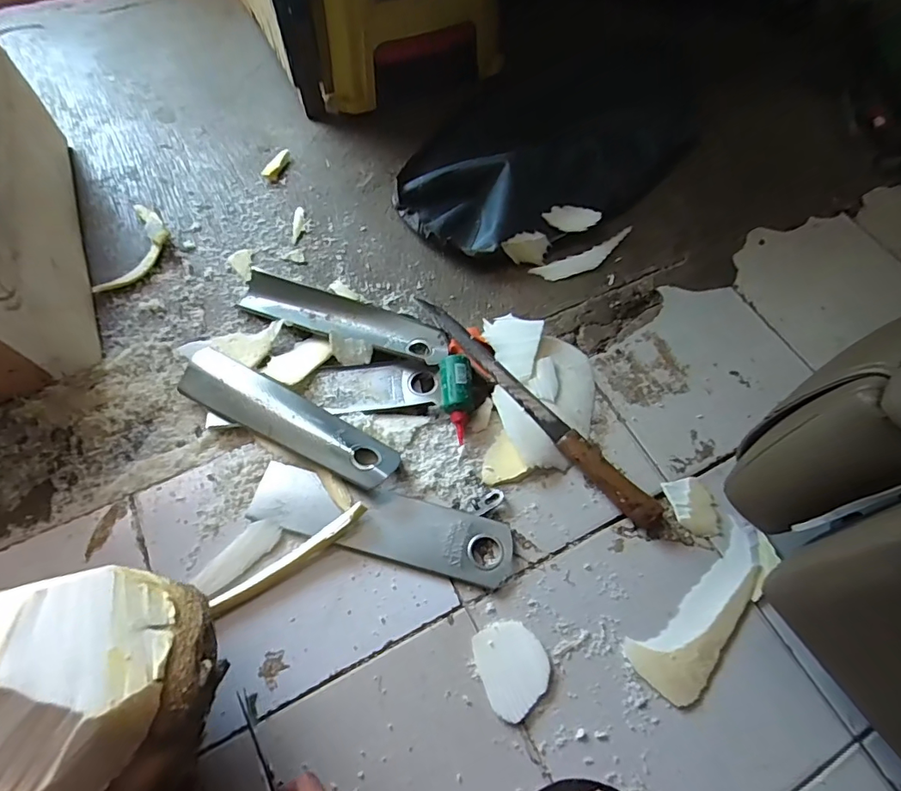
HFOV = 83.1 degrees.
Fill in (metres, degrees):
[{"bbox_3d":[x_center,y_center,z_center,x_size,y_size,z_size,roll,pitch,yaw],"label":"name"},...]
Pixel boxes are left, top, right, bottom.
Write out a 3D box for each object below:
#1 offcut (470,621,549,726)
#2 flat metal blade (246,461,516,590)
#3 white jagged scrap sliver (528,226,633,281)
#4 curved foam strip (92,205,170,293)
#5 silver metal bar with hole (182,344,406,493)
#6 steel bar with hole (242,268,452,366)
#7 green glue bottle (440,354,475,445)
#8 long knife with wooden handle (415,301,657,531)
[{"bbox_3d":[0.067,0.287,0.538,0.071,0.009,0.087,-17,65,-11],"label":"offcut"},{"bbox_3d":[-0.079,0.148,0.601,0.311,0.013,0.081,14,63,5],"label":"flat metal blade"},{"bbox_3d":[0.220,-0.222,0.819,0.182,0.014,0.039,-23,66,-13],"label":"white jagged scrap sliver"},{"bbox_3d":[-0.474,-0.223,0.774,0.073,0.020,0.162,7,63,1],"label":"curved foam strip"},{"bbox_3d":[-0.213,0.025,0.652,0.321,0.040,0.069,26,65,11],"label":"silver metal bar with hole"},{"bbox_3d":[-0.151,-0.114,0.725,0.302,0.023,0.082,19,64,7],"label":"steel bar with hole"},{"bbox_3d":[0.012,0.001,0.668,0.046,0.034,0.117,-4,63,-4],"label":"green glue bottle"},{"bbox_3d":[0.104,0.008,0.674,0.041,0.032,0.416,-38,70,-19],"label":"long knife with wooden handle"}]

